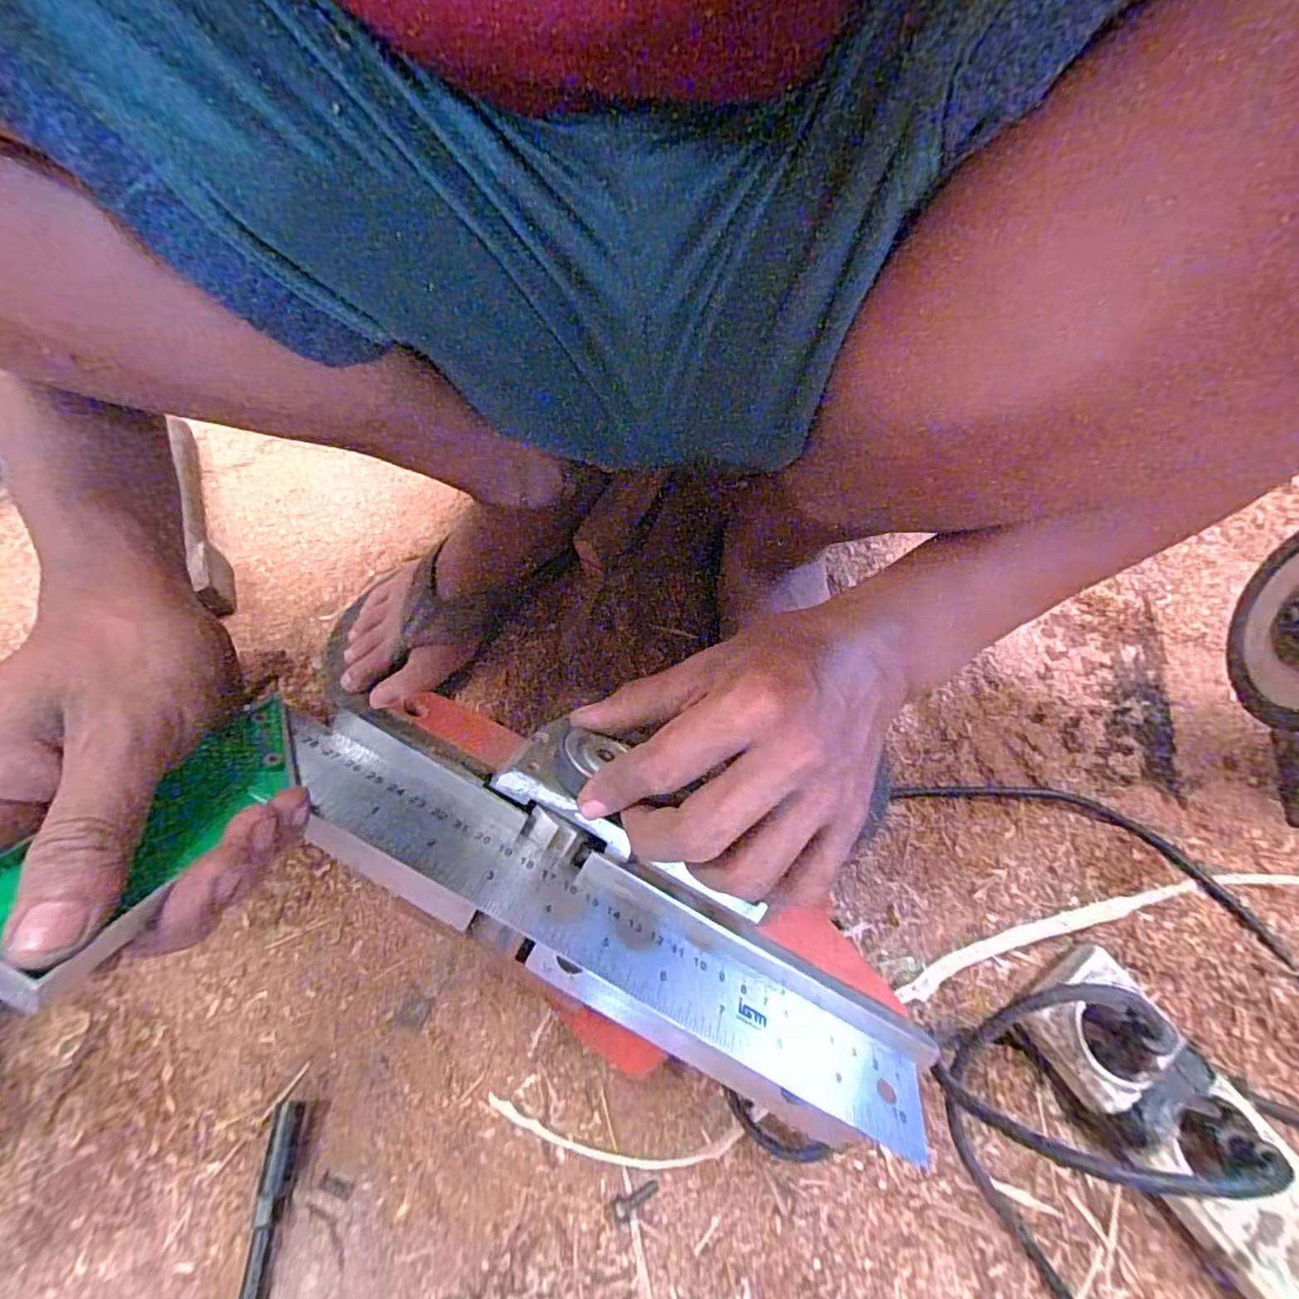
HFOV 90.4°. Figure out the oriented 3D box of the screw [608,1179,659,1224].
[{"bbox_3d":[-0.007,0.274,0.320,0.027,0.009,0.010,-16,60,-23],"label":"screw"}]

